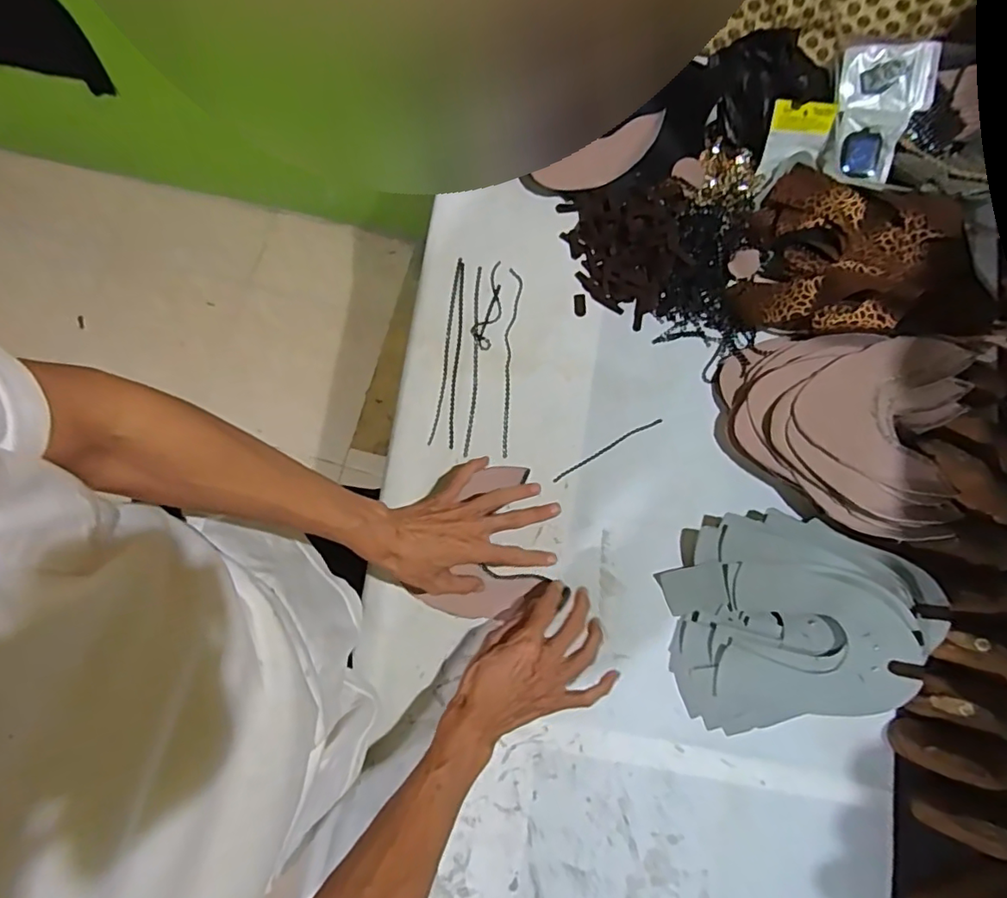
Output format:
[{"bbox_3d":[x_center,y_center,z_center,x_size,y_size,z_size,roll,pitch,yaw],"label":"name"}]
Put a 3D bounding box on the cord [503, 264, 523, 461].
[{"bbox_3d":[0.007,-0.103,0.645,0.015,0.004,0.225,6,81,-10],"label":"cord"}]

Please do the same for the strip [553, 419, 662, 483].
[{"bbox_3d":[0.119,0.000,0.630,0.143,0.004,0.008,-29,80,-4],"label":"strip"}]

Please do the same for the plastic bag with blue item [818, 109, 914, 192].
[{"bbox_3d":[0.419,-0.354,0.642,0.074,0.029,0.092,22,80,6],"label":"plastic bag with blue item"}]

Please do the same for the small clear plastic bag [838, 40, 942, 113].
[{"bbox_3d":[0.444,-0.428,0.634,0.100,0.019,0.074,9,99,12],"label":"small clear plastic bag"}]

